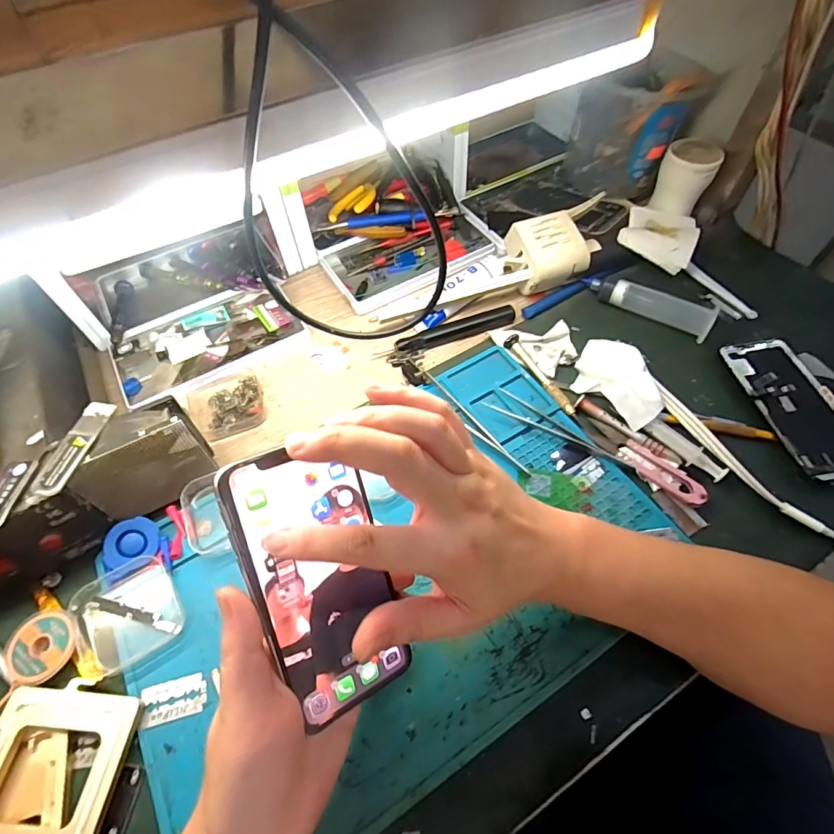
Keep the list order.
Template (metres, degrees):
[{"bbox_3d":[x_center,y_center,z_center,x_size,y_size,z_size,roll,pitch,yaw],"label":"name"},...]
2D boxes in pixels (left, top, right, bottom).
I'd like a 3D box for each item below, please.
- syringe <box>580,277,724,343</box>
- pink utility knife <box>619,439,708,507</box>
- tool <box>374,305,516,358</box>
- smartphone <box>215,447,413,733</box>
[{"bbox_3d":[0.230,-0.114,0.462,0.123,0.027,0.026,33,64,21],"label":"syringe"},{"bbox_3d":[0.196,0.044,0.370,0.069,0.008,0.023,38,66,23],"label":"pink utility knife"},{"bbox_3d":[0.031,-0.083,0.457,0.141,0.012,0.019,-17,58,-9],"label":"tool"},{"bbox_3d":[-0.049,0.083,0.240,0.069,0.004,0.138,-19,96,-32],"label":"smartphone"}]

